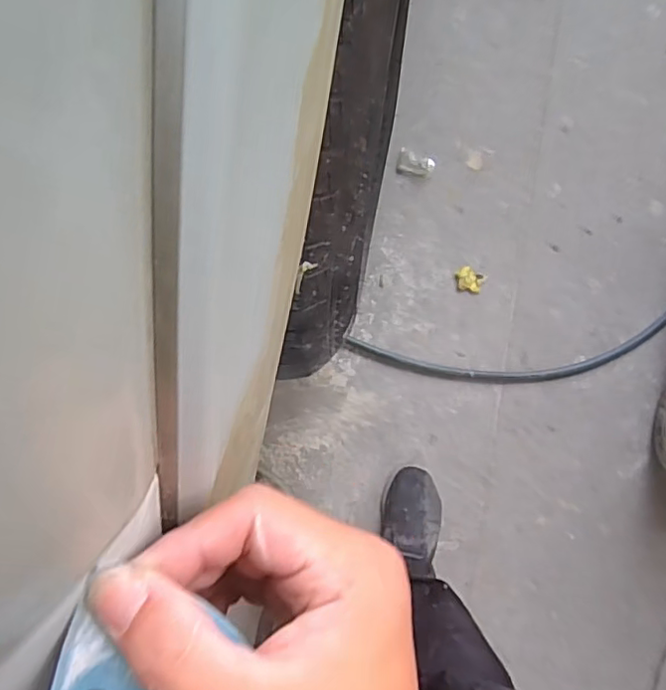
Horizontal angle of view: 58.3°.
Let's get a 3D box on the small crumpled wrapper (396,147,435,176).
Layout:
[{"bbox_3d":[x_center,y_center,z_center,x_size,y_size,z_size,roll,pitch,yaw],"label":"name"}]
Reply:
[{"bbox_3d":[0.138,-0.302,1.000,0.061,0.019,0.035,18,94,0],"label":"small crumpled wrapper"}]

